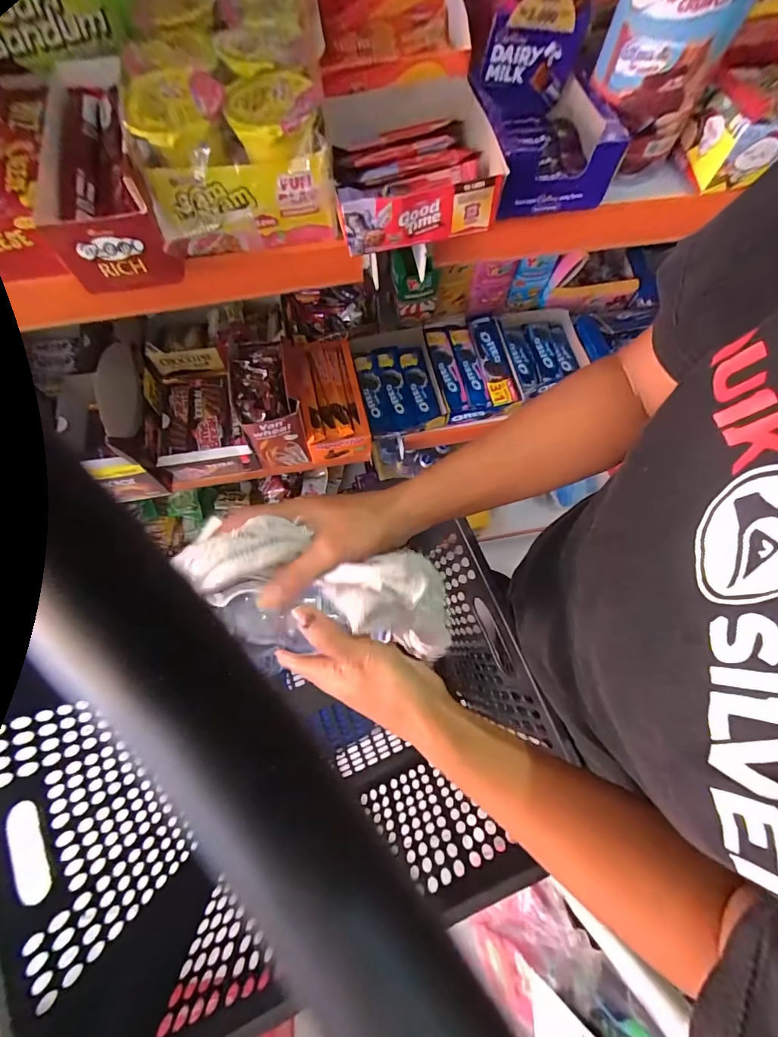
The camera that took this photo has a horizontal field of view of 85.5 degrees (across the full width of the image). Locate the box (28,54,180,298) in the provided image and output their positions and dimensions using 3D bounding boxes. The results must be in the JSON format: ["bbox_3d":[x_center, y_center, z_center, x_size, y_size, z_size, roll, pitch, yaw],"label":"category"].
[{"bbox_3d":[-0.247,-0.295,0.355,0.083,0.063,0.204,-17,73,-7],"label":"box"}]

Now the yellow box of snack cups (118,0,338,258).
[{"bbox_3d":[-0.126,-0.334,0.359,0.138,0.089,0.219,-8,72,-4],"label":"yellow box of snack cups"}]

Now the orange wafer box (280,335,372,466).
[{"bbox_3d":[-0.109,-0.212,0.747,0.116,0.089,0.210,-11,73,-6],"label":"orange wafer box"}]

